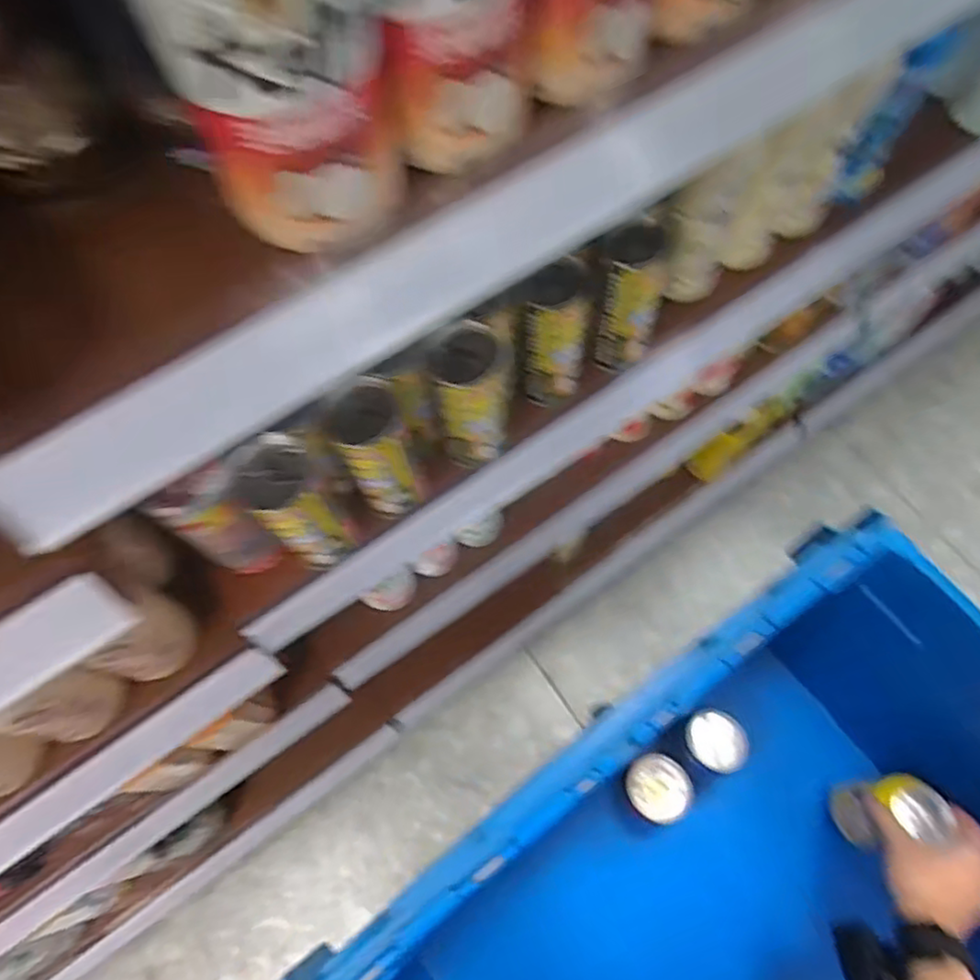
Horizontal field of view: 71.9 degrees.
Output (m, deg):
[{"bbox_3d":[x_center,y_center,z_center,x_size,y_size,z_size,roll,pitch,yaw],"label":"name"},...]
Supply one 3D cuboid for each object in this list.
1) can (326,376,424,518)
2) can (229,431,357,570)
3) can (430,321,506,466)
[{"bbox_3d":[-0.084,-0.027,0.500,0.047,0.116,0.054,-14,69,-4],"label":"can"},{"bbox_3d":[-0.136,0.011,0.483,0.051,0.120,0.054,0,69,1],"label":"can"},{"bbox_3d":[-0.013,-0.066,0.515,0.049,0.135,0.049,0,69,1],"label":"can"}]

